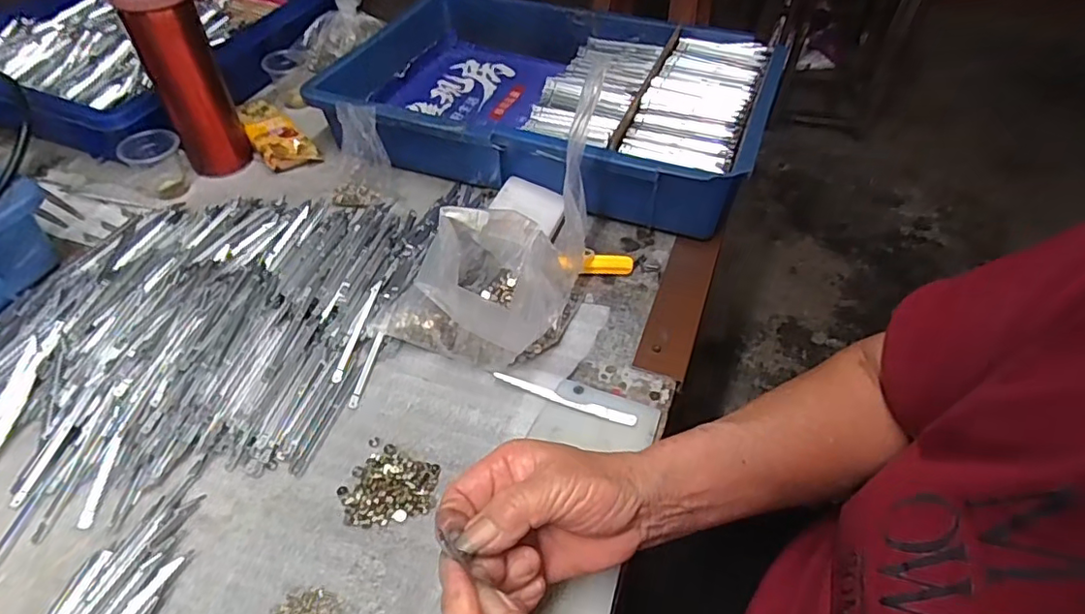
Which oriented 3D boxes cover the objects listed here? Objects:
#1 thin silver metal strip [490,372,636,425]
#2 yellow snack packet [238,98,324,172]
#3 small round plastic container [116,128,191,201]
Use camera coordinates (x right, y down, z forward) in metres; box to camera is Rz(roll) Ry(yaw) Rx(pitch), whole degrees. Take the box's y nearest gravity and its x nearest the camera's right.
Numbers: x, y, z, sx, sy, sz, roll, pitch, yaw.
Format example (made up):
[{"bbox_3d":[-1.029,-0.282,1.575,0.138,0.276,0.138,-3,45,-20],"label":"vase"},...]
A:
[{"bbox_3d":[0.015,0.066,0.409,0.102,0.010,0.008,16,48,13],"label":"thin silver metal strip"},{"bbox_3d":[-0.287,-0.183,0.630,0.052,0.041,0.103,-27,53,-25],"label":"yellow snack packet"},{"bbox_3d":[-0.383,-0.143,0.573,0.059,0.053,0.054,-23,51,-22],"label":"small round plastic container"}]

